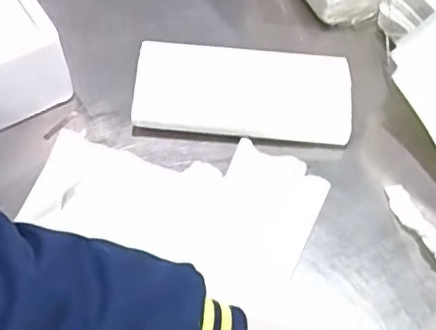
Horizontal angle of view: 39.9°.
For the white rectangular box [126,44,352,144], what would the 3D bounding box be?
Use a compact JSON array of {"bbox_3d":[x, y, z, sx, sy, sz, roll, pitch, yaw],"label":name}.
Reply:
[{"bbox_3d":[0.033,-0.088,0.746,0.266,0.023,0.113,3,83,0],"label":"white rectangular box"}]

